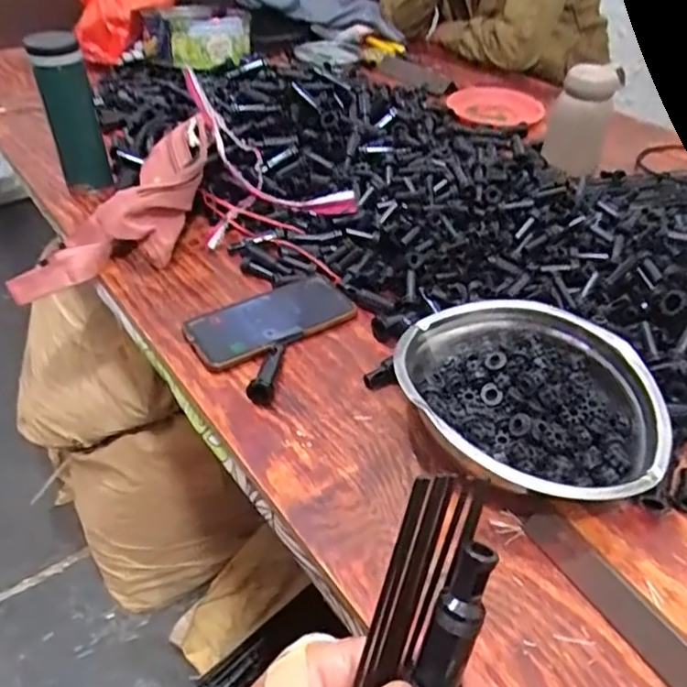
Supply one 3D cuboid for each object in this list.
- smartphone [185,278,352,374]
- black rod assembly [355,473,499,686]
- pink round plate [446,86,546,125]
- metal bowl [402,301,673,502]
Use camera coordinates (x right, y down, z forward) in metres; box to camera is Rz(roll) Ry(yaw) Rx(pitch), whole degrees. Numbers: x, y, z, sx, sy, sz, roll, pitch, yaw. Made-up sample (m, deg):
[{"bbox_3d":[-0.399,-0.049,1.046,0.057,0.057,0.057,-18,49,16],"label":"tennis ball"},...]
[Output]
[{"bbox_3d":[-0.071,-0.025,0.625,0.163,0.011,0.076,-24,47,-28],"label":"smartphone"},{"bbox_3d":[0.000,0.218,0.266,0.038,0.353,0.037,21,17,20],"label":"black rod assembly"},{"bbox_3d":[0.269,-0.421,1.114,0.162,0.017,0.147,10,40,8],"label":"pink round plate"},{"bbox_3d":[0.142,0.048,0.512,0.191,0.067,0.198,5,40,3],"label":"metal bowl"}]

